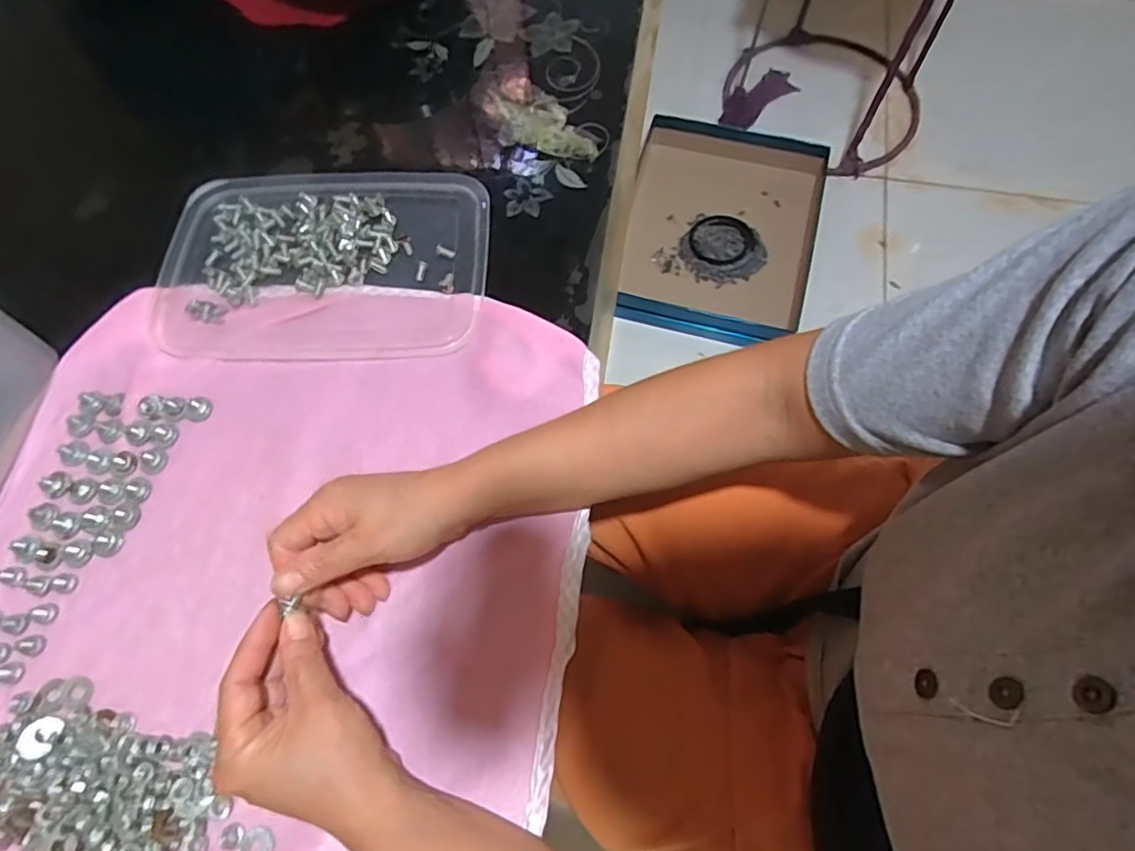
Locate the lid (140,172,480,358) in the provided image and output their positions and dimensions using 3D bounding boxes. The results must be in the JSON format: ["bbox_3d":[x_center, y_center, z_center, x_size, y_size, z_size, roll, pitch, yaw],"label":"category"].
[{"bbox_3d":[-0.189,-0.126,0.471,0.247,0.021,0.161,0,67,1],"label":"lid"}]

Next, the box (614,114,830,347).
[{"bbox_3d":[0.270,-0.340,1.058,0.316,0.095,0.445,12,68,7],"label":"box"}]

